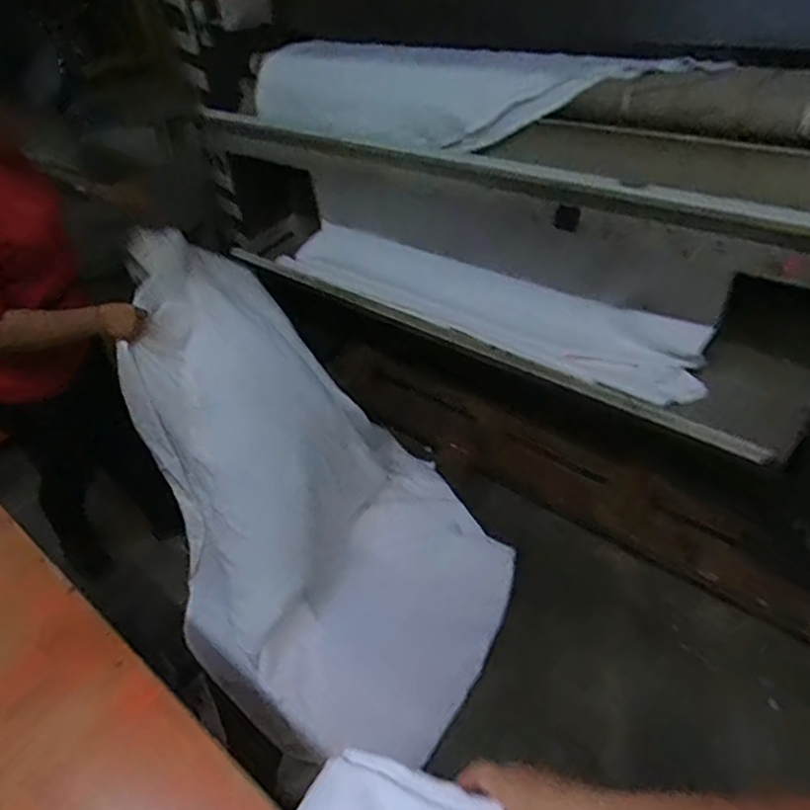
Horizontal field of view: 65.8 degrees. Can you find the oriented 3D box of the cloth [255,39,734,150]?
[{"bbox_3d":[0.069,-0.738,1.495,1.187,0.164,0.250,26,49,34],"label":"cloth"}]

